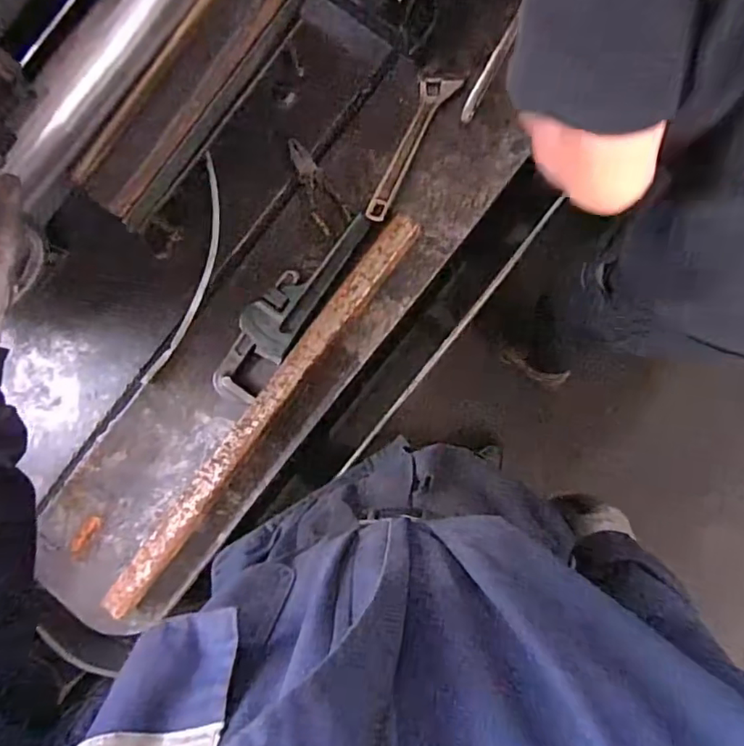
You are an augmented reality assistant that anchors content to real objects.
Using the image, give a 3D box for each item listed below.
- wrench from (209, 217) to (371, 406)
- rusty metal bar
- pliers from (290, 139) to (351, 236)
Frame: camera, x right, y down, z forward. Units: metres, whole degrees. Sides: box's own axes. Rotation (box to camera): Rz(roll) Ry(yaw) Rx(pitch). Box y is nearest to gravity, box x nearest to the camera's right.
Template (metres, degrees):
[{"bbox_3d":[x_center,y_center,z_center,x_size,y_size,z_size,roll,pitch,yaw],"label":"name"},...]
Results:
[{"bbox_3d":[-0.143,-0.118,0.913,0.093,0.029,0.360,33,91,6],"label":"wrench"},{"bbox_3d":[-0.185,0.074,0.896,0.050,0.064,0.801,38,91,6],"label":"rusty metal bar"},{"bbox_3d":[-0.101,-0.314,0.917,0.055,0.015,0.163,-34,85,3],"label":"pliers"}]

